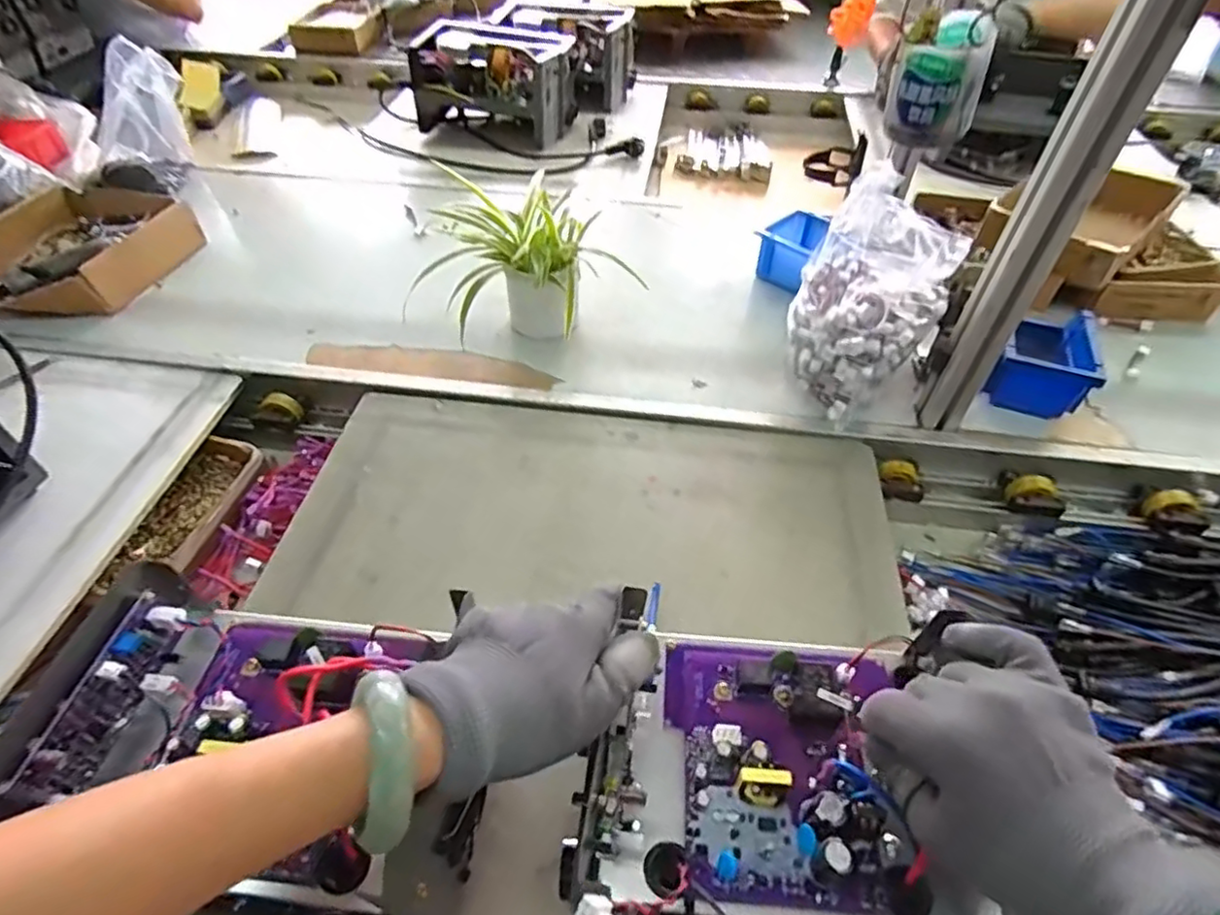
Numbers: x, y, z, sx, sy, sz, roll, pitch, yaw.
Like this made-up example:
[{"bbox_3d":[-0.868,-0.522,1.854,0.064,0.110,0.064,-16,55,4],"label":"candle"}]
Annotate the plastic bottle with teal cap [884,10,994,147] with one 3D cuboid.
[{"bbox_3d":[0.244,-0.279,0.468,0.059,0.073,0.067,21,52,16],"label":"plastic bottle with teal cap"}]

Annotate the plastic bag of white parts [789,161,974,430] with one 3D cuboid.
[{"bbox_3d":[0.280,-0.171,0.718,0.138,0.206,0.155,-23,53,-20],"label":"plastic bag of white parts"}]

